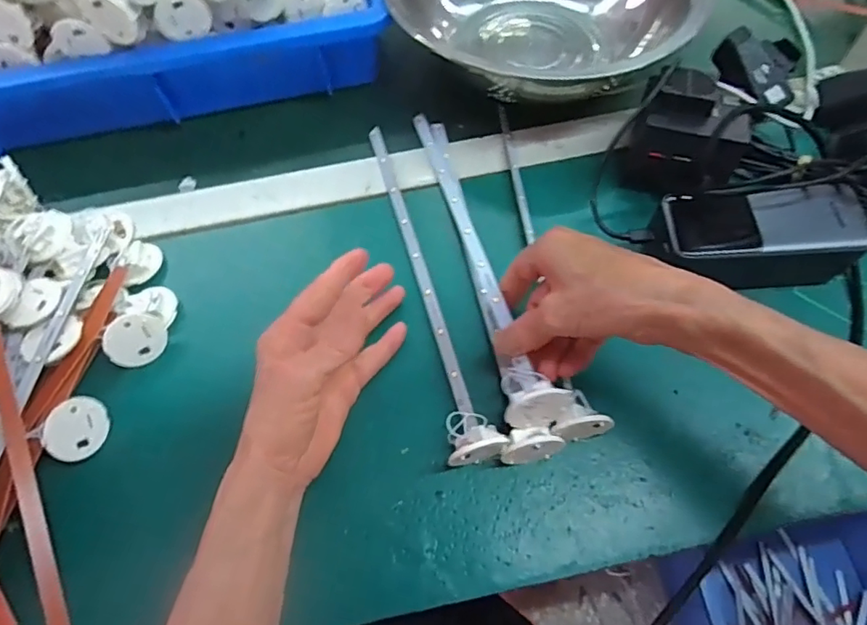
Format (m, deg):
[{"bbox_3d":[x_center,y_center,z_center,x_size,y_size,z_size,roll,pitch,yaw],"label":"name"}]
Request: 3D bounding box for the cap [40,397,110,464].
[{"bbox_3d":[-0.229,0.075,0.353,0.004,0.040,0.040,2,78,28],"label":"cap"}]

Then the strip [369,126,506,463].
[{"bbox_3d":[-0.008,-0.034,0.397,0.030,0.038,0.286,-14,63,-4],"label":"strip"}]

